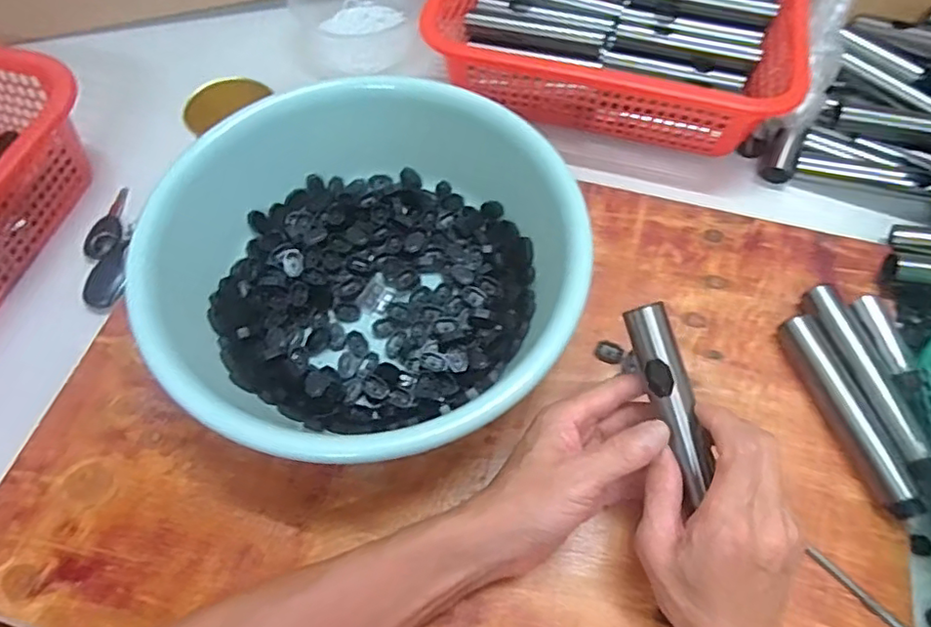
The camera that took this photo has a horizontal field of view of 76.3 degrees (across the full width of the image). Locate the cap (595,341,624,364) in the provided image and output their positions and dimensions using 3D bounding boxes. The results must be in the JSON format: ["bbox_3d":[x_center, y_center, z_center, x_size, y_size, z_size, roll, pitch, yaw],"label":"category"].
[{"bbox_3d":[0.113,0.030,0.463,0.020,0.006,0.014,19,64,11],"label":"cap"}]

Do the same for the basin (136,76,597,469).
[{"bbox_3d":[-0.068,-0.031,0.442,0.298,0.099,0.288,0,62,1],"label":"basin"}]

